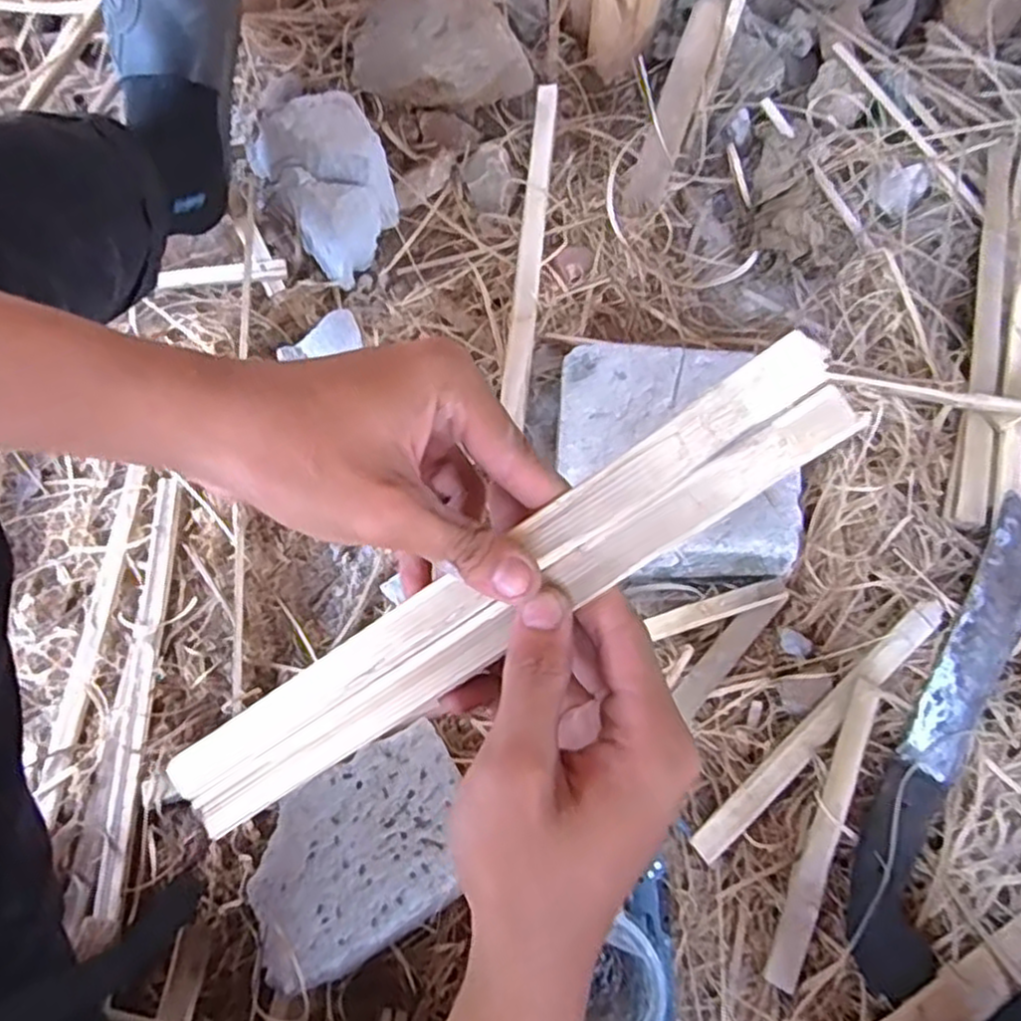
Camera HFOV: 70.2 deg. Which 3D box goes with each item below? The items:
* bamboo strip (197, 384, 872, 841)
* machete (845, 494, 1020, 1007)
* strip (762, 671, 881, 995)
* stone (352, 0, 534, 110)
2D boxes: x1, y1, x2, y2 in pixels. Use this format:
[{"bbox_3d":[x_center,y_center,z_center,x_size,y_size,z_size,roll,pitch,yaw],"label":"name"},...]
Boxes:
[{"bbox_3d":[-0.007,0.046,0.272,0.290,0.008,0.018,-35,66,13],"label":"bamboo strip"},{"bbox_3d":[0.327,0.152,0.540,0.057,0.027,0.384,28,67,13],"label":"machete"},{"bbox_3d":[0.222,0.220,0.507,0.021,0.007,0.210,14,66,37],"label":"strip"},{"bbox_3d":[-0.077,-0.524,0.804,0.193,0.072,0.143,-3,64,-2],"label":"stone"}]

